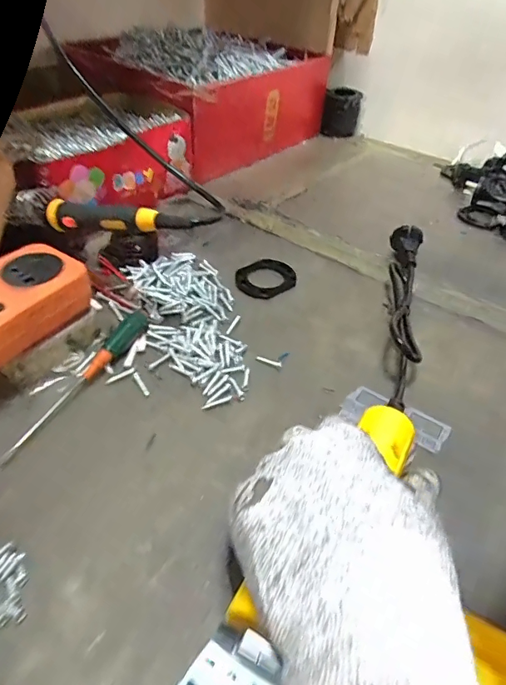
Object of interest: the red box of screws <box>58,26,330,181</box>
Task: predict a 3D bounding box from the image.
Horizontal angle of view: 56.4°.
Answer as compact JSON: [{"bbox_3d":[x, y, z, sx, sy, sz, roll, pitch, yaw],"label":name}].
[{"bbox_3d":[-0.074,-0.378,0.709,0.261,0.120,0.302,30,48,25],"label":"red box of screws"}]

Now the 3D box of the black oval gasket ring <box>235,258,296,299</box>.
[{"bbox_3d":[0.012,-0.063,0.455,0.052,0.004,0.060,33,49,27],"label":"black oval gasket ring"}]

